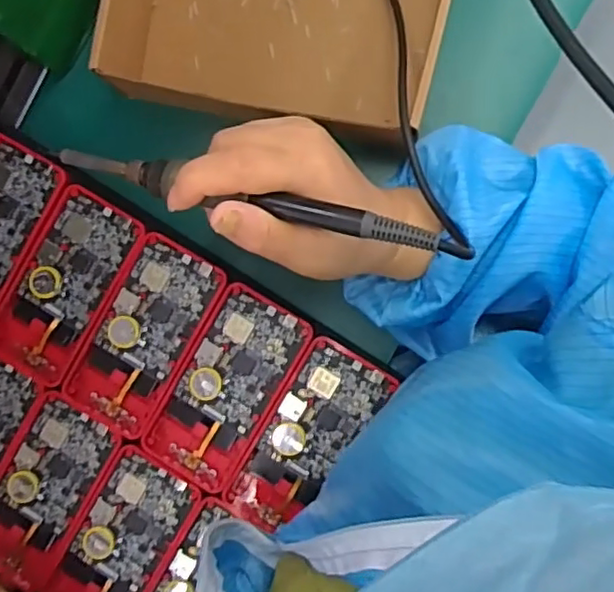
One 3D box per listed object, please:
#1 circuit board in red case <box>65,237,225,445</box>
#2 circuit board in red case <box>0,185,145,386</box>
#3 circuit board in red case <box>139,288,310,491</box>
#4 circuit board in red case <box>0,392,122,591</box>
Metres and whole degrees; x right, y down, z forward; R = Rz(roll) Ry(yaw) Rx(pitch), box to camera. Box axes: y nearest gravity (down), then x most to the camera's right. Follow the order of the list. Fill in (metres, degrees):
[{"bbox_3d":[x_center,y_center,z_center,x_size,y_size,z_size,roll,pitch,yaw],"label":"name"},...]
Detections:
[{"bbox_3d":[-0.105,0.025,0.407,0.065,0.008,0.123,29,94,7],"label":"circuit board in red case"},{"bbox_3d":[-0.158,-0.006,0.415,0.065,0.008,0.122,30,95,7],"label":"circuit board in red case"},{"bbox_3d":[-0.051,0.058,0.400,0.063,0.009,0.124,31,95,7],"label":"circuit board in red case"},{"bbox_3d":[-0.172,0.127,0.413,0.061,0.009,0.120,31,95,7],"label":"circuit board in red case"}]

